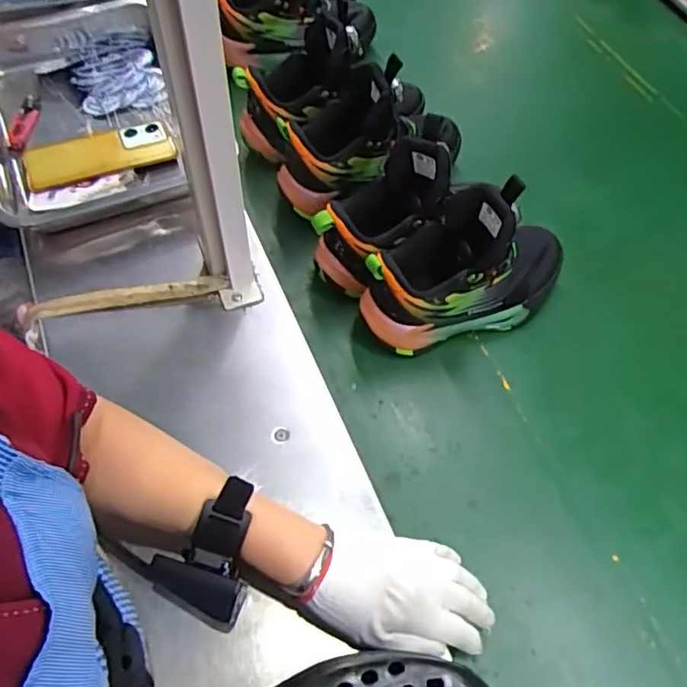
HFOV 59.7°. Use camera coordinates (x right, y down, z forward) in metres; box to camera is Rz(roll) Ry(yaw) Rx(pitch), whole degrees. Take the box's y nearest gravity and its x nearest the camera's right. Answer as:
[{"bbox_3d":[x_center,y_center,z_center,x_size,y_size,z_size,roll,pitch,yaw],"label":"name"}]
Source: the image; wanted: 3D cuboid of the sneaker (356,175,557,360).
[{"bbox_3d":[0.130,-0.078,0.596,0.232,0.160,0.085,-16,61,-13],"label":"sneaker"}]

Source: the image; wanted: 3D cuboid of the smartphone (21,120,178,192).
[{"bbox_3d":[-0.285,-0.222,0.702,0.165,0.010,0.085,-15,56,-8],"label":"smartphone"}]

